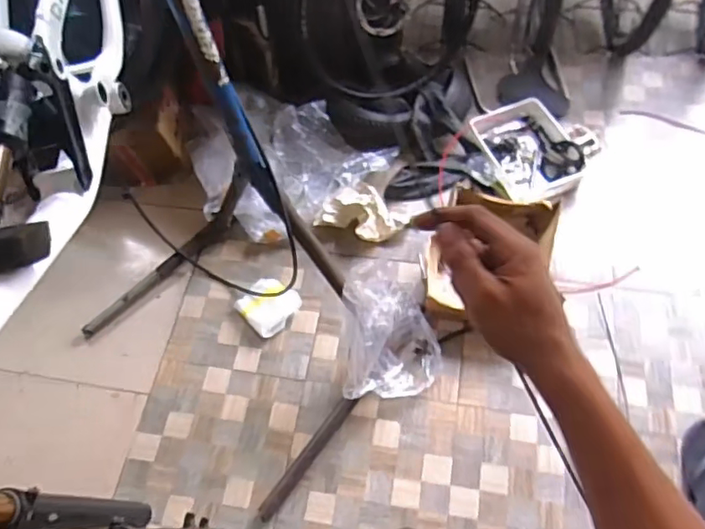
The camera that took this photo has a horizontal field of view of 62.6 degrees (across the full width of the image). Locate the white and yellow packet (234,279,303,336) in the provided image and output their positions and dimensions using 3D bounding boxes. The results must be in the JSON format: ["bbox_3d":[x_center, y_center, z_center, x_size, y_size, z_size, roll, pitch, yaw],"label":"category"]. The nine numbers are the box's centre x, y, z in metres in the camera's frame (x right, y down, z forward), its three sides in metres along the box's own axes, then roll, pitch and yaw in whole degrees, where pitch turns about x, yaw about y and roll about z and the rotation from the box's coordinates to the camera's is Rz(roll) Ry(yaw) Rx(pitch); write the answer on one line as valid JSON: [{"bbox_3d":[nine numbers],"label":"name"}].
[{"bbox_3d":[-0.238,0.111,1.612,0.157,0.040,0.148,37,70,19],"label":"white and yellow packet"}]

